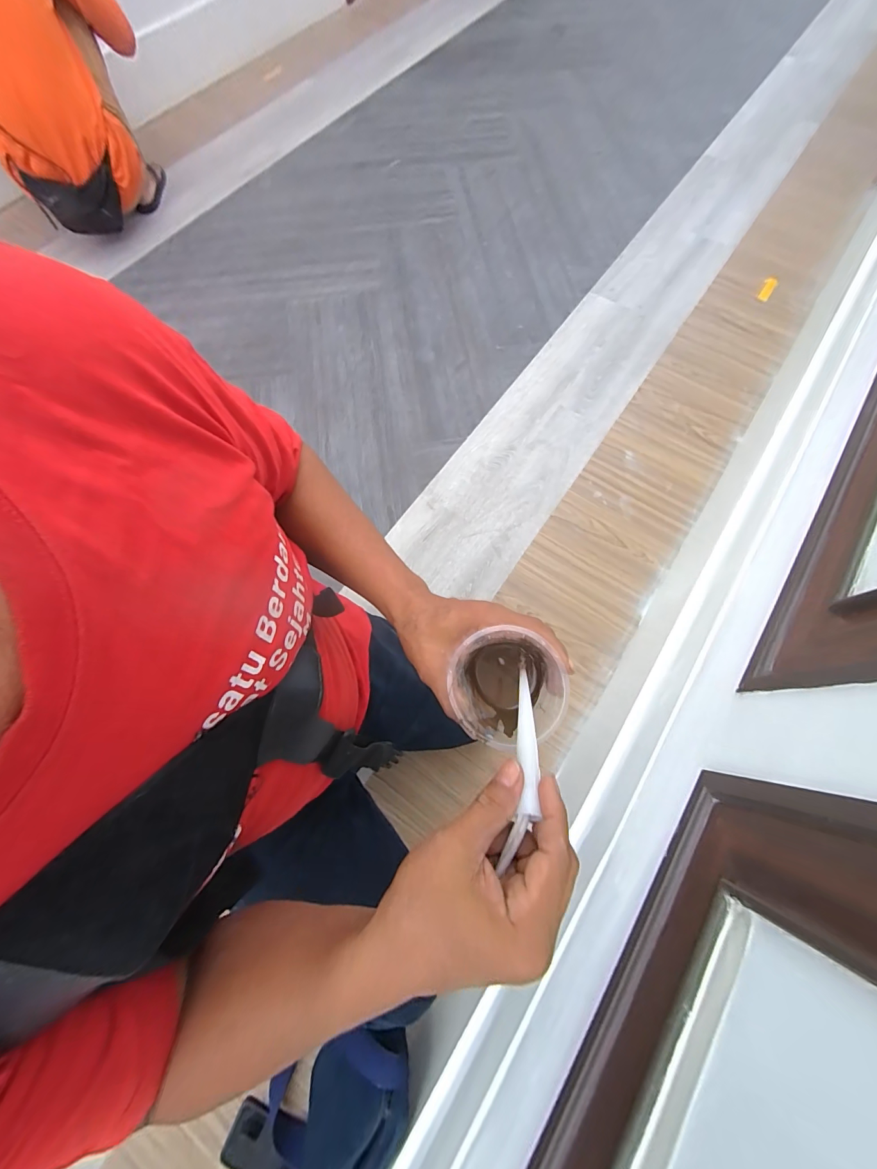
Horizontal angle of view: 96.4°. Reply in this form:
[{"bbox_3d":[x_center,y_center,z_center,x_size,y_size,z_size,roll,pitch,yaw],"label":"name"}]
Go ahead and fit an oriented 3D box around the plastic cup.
[{"bbox_3d":[0.054,0.089,0.343,0.086,0.113,0.078,-18,72,-4],"label":"plastic cup"}]

